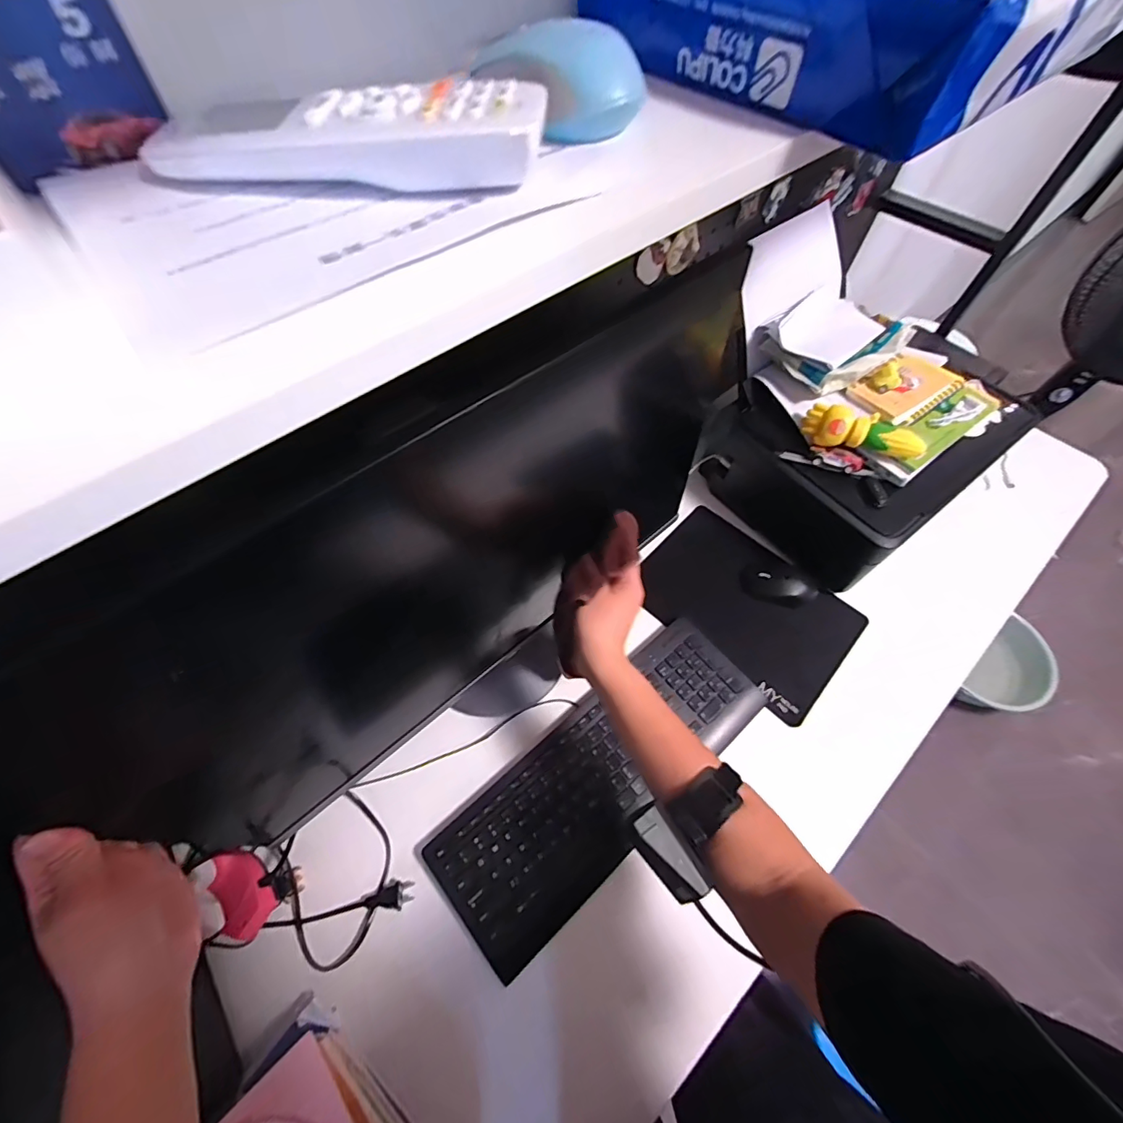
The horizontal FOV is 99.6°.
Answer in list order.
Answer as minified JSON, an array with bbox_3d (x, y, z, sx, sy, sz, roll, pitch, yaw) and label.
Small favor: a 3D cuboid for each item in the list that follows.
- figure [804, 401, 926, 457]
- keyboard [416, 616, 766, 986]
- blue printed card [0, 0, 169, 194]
[{"bbox_3d":[0.379,-0.161,0.591,0.135,0.030,0.045,13,61,7],"label":"figure"},{"bbox_3d":[0.054,0.241,0.559,0.419,0.015,0.157,-36,65,-20],"label":"keyboard"},{"bbox_3d":[-0.197,-0.182,0.184,0.006,0.052,0.069,39,68,20],"label":"blue printed card"}]

